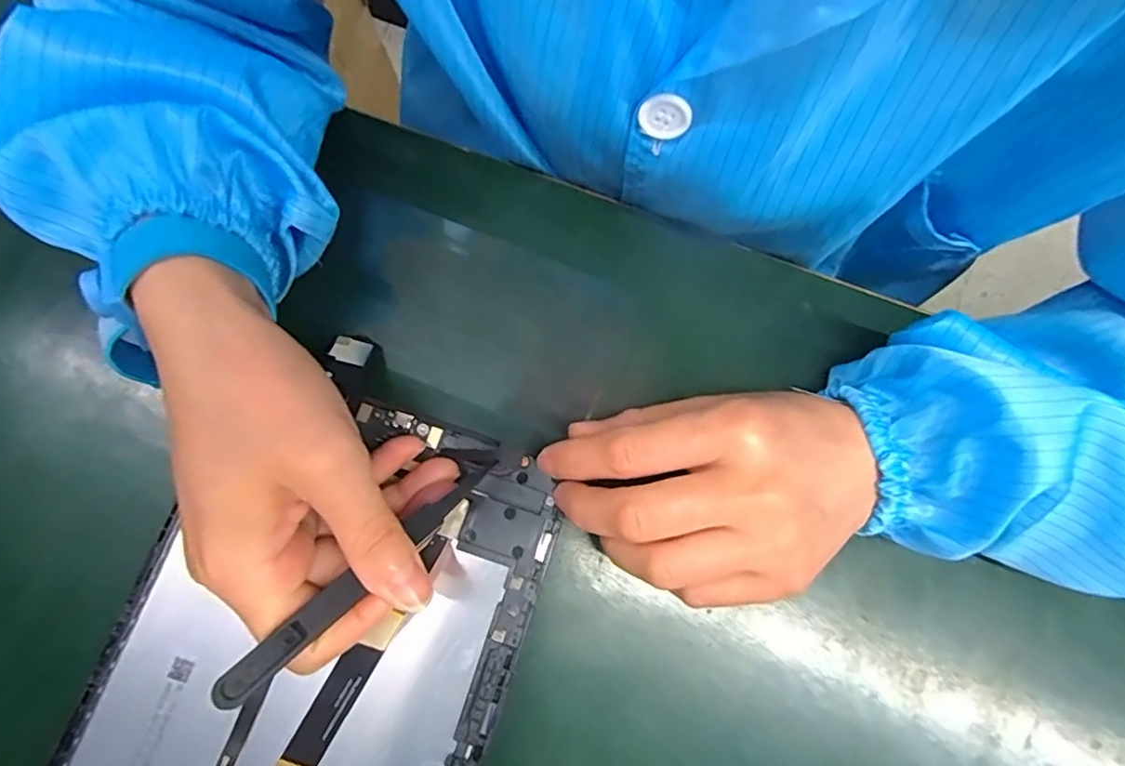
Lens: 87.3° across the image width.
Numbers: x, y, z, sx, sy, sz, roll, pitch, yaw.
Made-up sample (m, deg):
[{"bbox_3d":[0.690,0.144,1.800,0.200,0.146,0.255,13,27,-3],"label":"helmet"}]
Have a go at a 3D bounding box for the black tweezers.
[{"bbox_3d":[-0.063,0.059,0.205,0.017,0.013,0.119,37,48,13],"label":"black tweezers"}]

